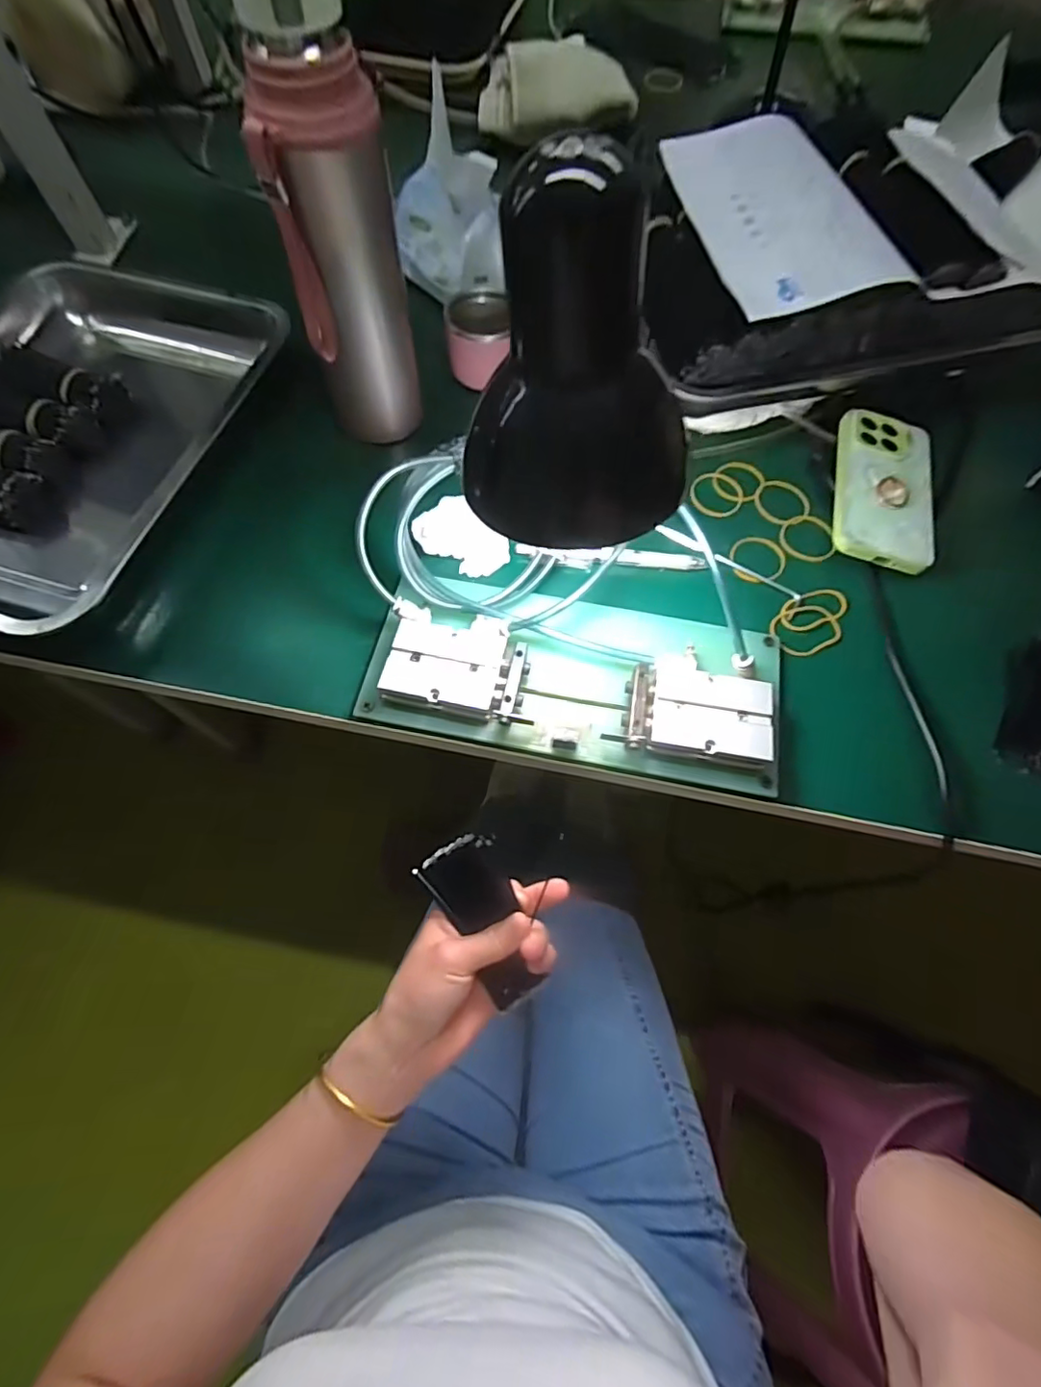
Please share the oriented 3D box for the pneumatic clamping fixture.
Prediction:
[{"bbox_3d":[0.037,-0.013,0.391,0.265,0.033,0.113,10,67,5],"label":"pneumatic clamping fixture"}]

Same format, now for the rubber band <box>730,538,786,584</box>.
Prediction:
[{"bbox_3d":[0.186,-0.105,0.449,0.042,0.004,0.049,28,70,12],"label":"rubber band"}]

